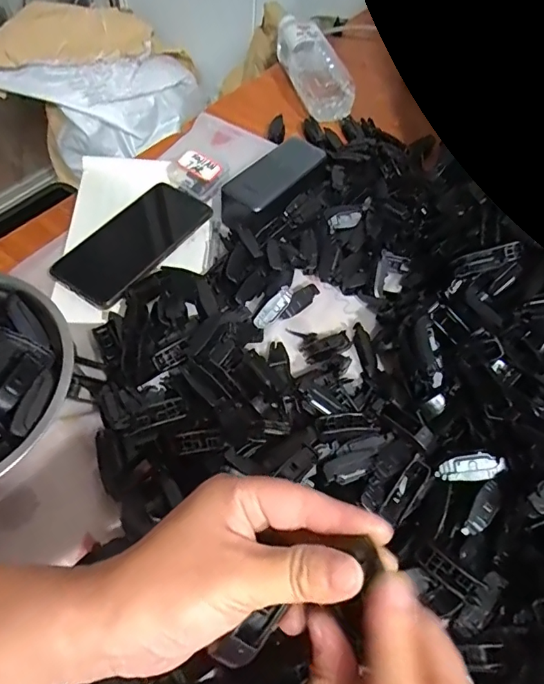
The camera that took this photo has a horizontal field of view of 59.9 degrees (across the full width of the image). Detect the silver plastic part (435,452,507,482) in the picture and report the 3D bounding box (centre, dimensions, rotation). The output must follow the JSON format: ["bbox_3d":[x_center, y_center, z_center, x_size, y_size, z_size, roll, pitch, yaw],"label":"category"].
[{"bbox_3d":[0.144,0.091,0.342,0.047,0.007,0.017,-11,59,5],"label":"silver plastic part"}]

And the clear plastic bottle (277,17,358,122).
[{"bbox_3d":[0.060,-0.388,0.664,0.067,0.066,0.176,-14,60,-13],"label":"clear plastic bottle"}]

